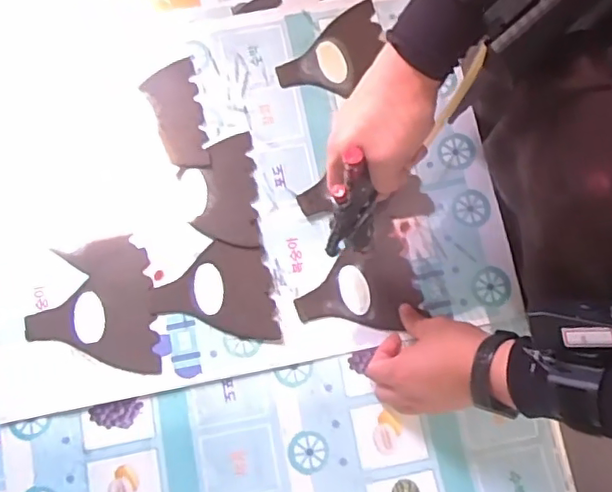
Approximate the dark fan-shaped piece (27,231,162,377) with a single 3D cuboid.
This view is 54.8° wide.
[{"bbox_3d":[-0.209,0.061,0.571,0.117,0.004,0.132,-10,79,-3],"label":"dark fan-shaped piece"}]

